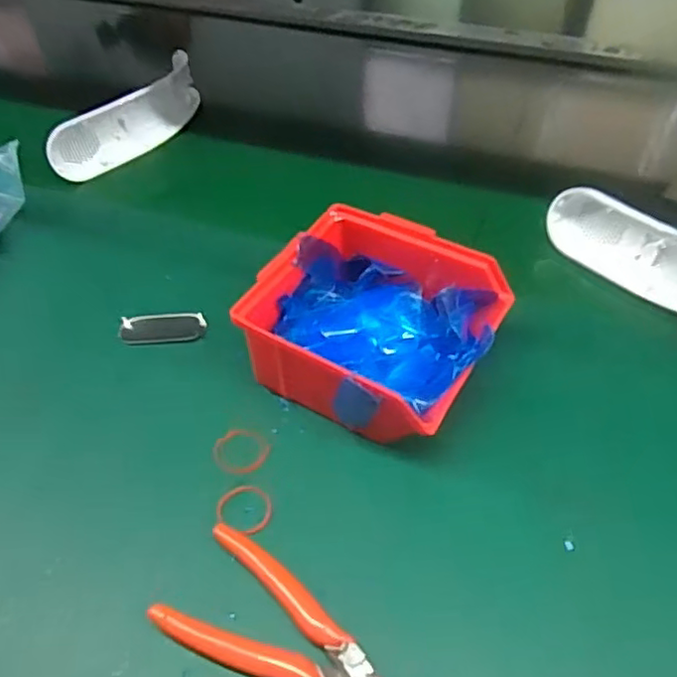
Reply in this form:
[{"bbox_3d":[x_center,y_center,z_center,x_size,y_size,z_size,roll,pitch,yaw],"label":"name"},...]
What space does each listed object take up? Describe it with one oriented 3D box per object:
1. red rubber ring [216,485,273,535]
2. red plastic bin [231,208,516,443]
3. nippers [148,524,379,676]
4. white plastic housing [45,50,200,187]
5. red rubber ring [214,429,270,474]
[{"bbox_3d":[-0.052,0.094,0.354,0.030,0.004,0.027,19,52,18],"label":"red rubber ring"},{"bbox_3d":[0.025,-0.008,0.401,0.136,0.068,0.132,26,55,23],"label":"red plastic bin"},{"bbox_3d":[-0.028,0.142,0.303,0.119,0.015,0.055,27,55,24],"label":"nippers"},{"bbox_3d":[-0.192,-0.209,0.606,0.041,0.048,0.184,25,54,22],"label":"white plastic housing"},{"bbox_3d":[-0.058,0.067,0.378,0.034,0.004,0.029,16,51,16],"label":"red rubber ring"}]

